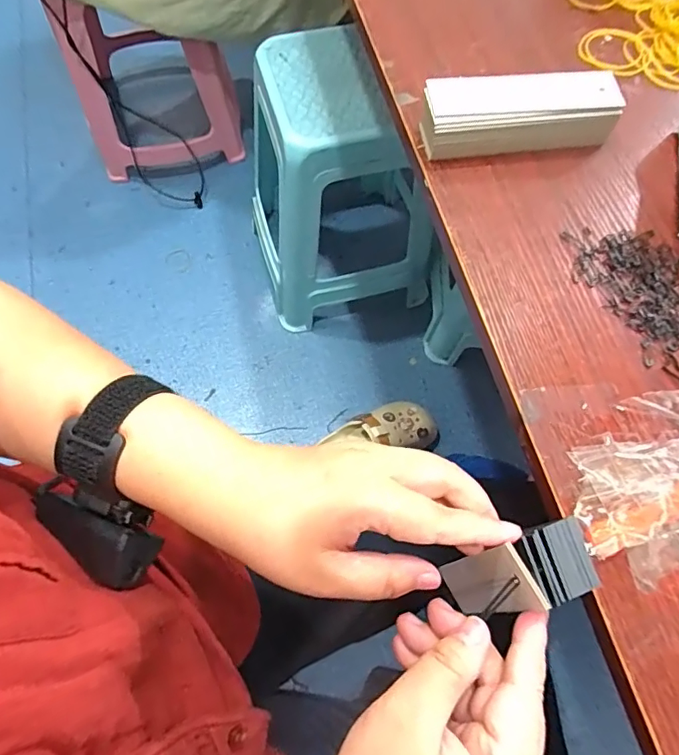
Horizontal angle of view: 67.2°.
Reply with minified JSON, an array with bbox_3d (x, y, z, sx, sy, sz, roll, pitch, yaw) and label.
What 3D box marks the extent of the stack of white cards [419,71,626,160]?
[{"bbox_3d":[0.119,-0.173,0.336,0.128,0.035,0.034,-7,67,-6],"label":"stack of white cards"}]

